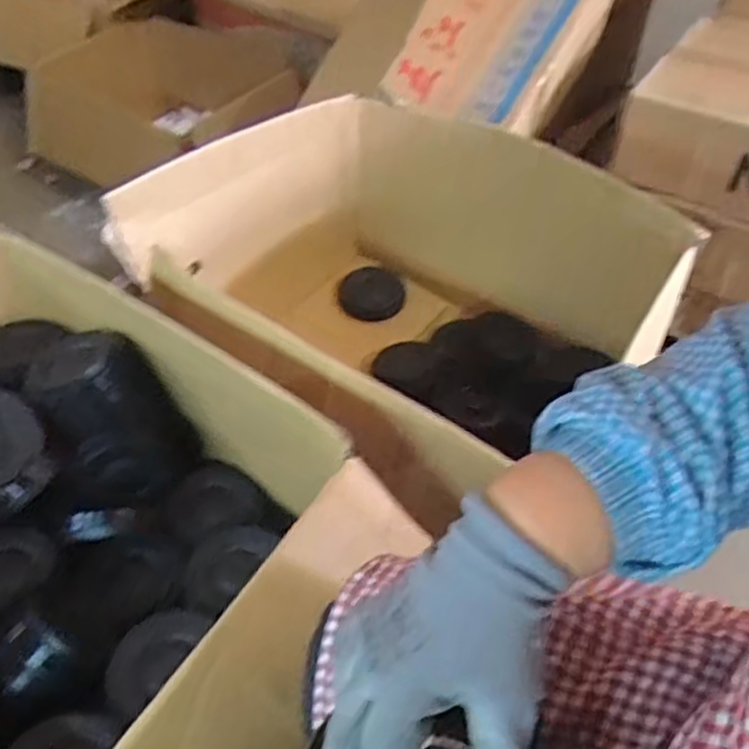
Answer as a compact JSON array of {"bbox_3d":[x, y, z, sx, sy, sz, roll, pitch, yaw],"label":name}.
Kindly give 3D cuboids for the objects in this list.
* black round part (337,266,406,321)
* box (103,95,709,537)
[{"bbox_3d":[-0.005,-0.144,1.263,0.115,0.100,0.019,20,24,-14],"label":"black round part"},{"bbox_3d":[0.007,-0.128,1.063,0.668,0.373,0.558,35,56,25],"label":"box"}]

